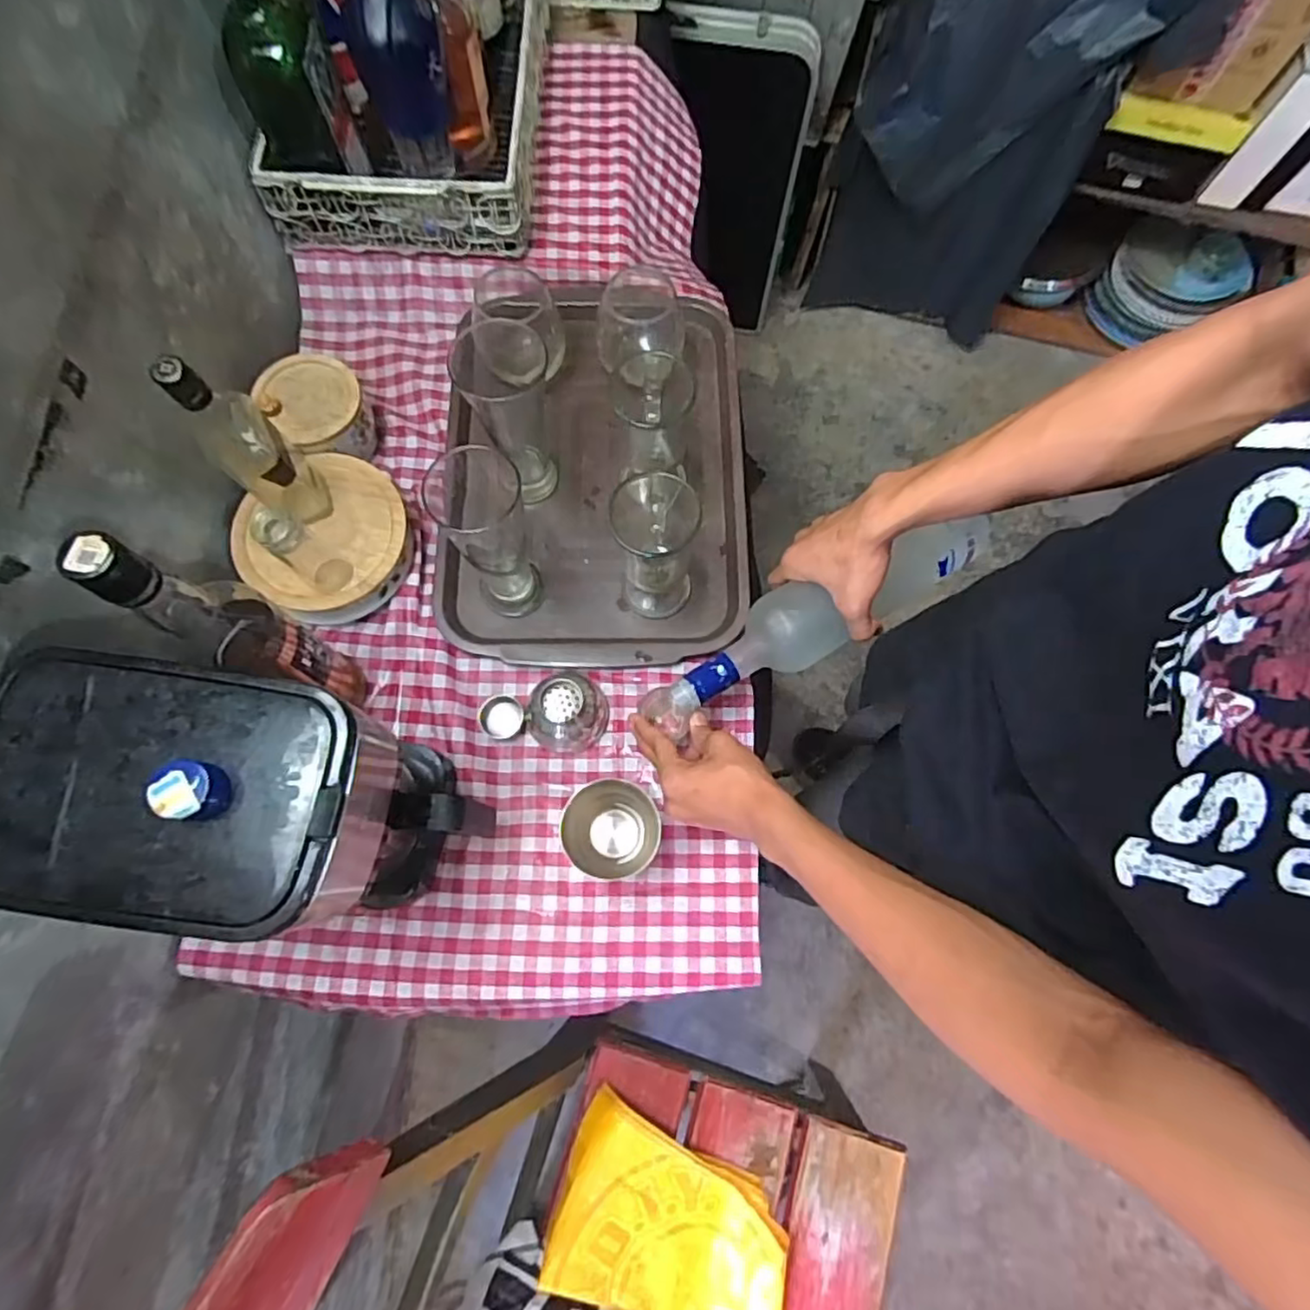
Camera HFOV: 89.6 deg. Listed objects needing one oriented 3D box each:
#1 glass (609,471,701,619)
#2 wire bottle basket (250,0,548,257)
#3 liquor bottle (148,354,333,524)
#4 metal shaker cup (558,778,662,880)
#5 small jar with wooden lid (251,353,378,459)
[{"bbox_3d":[-0.002,-0.098,0.596,0.077,0.115,0.082,5,73,0],"label":"glass"},{"bbox_3d":[-0.257,-0.618,0.717,0.251,0.085,0.401,1,73,-1],"label":"wire bottle basket"},{"bbox_3d":[-0.317,-0.164,0.512,0.049,0.174,0.046,0,73,-2],"label":"liquor bottle"},{"bbox_3d":[-0.033,0.142,0.540,0.076,0.091,0.073,0,73,-2],"label":"metal shaker cup"},{"bbox_3d":[-0.322,-0.233,0.646,0.085,0.068,0.097,-35,77,-12],"label":"small jar with wooden lid"}]

